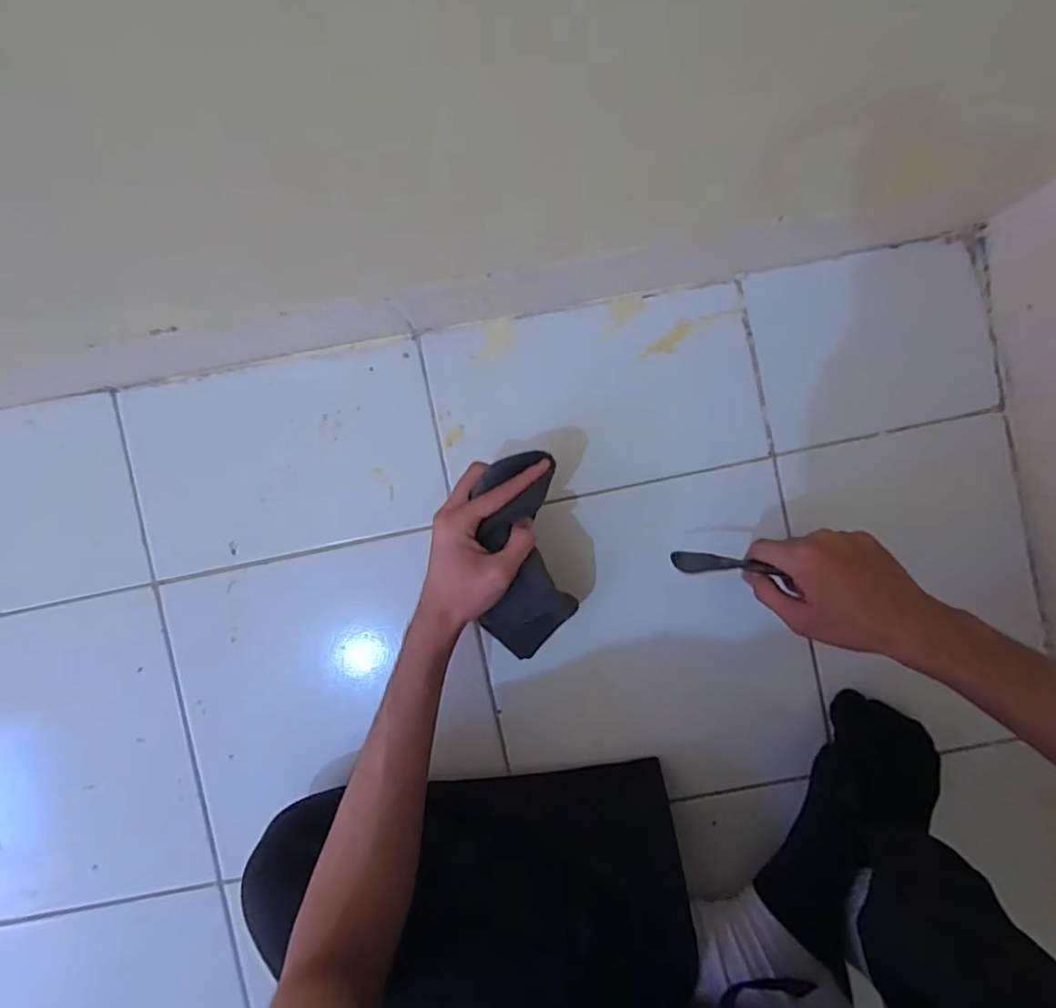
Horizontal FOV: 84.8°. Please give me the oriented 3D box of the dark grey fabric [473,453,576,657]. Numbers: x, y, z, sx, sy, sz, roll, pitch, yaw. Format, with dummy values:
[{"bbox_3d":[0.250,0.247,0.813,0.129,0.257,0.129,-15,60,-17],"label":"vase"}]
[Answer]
[{"bbox_3d":[-0.001,0.056,0.484,0.075,0.055,0.195,-3,110,3],"label":"dark grey fabric"}]

